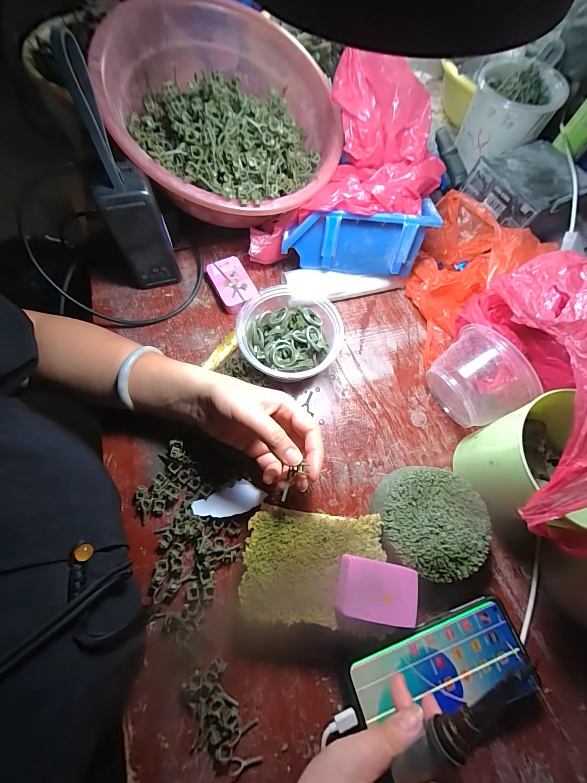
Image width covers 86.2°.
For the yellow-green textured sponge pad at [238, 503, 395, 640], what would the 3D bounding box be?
[{"bbox_3d":[0.018,0.162,0.296,0.128,0.041,0.092,6,69,-1],"label":"yellow-green textured sponge pad"}]

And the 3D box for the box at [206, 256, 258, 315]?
[{"bbox_3d":[-0.079,-0.137,0.408,0.047,0.018,0.073,-25,72,-12],"label":"box"}]

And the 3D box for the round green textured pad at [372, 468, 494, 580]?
[{"bbox_3d":[0.133,0.129,0.316,0.101,0.043,0.097,1,69,-3],"label":"round green textured pad"}]

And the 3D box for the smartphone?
[{"bbox_3d":[0.131,0.247,0.274,0.152,0.010,0.072,-17,71,-9],"label":"smartphone"}]

